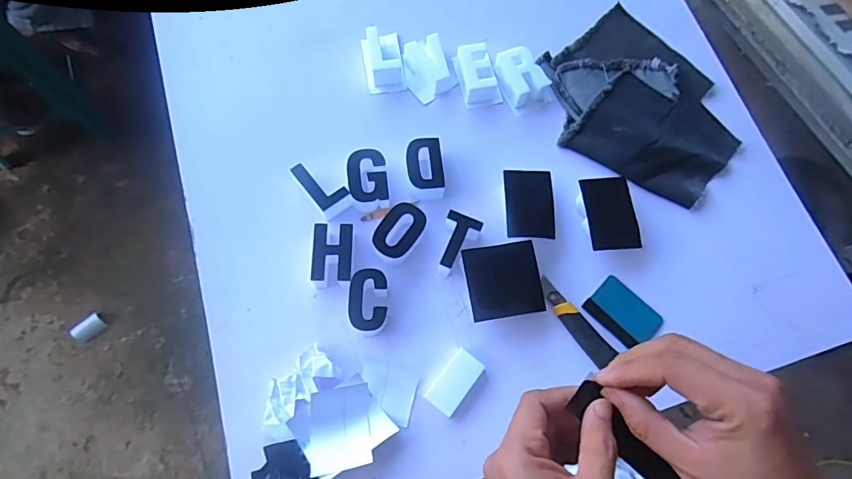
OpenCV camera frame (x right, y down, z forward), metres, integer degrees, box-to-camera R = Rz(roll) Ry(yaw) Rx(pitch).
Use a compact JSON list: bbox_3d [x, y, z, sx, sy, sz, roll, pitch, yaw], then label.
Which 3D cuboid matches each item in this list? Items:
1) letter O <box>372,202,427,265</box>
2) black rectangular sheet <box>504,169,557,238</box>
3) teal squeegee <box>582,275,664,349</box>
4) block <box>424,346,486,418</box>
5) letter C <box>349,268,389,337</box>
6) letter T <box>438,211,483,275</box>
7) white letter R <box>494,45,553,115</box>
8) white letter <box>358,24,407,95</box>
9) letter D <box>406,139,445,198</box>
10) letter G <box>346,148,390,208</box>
[{"bbox_3d":[-0.038,-0.010,0.671,0.055,0.031,0.083,33,73,7],"label":"letter O"},{"bbox_3d":[0.155,-0.052,0.697,0.071,0.007,0.102,0,77,-6],"label":"black rectangular sheet"},{"bbox_3d":[0.286,0.106,0.685,0.077,0.009,0.096,-39,75,-16],"label":"teal squeegee"},{"bbox_3d":[0.039,0.190,0.630,0.045,0.018,0.080,37,71,12],"label":"block"},{"bbox_3d":[-0.078,0.086,0.646,0.052,0.039,0.087,-1,74,-4],"label":"letter C"},{"bbox_3d":[0.041,0.006,0.685,0.054,0.037,0.088,27,74,4],"label":"letter T"},{"bbox_3d":[0.161,-0.271,0.788,0.074,0.042,0.103,-21,76,-9],"label":"white letter R"},{"bbox_3d":[-0.071,-0.303,0.787,0.067,0.043,0.109,-9,73,-7],"label":"white letter"},{"bbox_3d":[-0.002,-0.108,0.714,0.055,0.043,0.087,-8,74,-6],"label":"letter D"},{"bbox_3d":[-0.087,-0.090,0.710,0.059,0.039,0.086,-6,74,-5],"label":"letter G"}]

